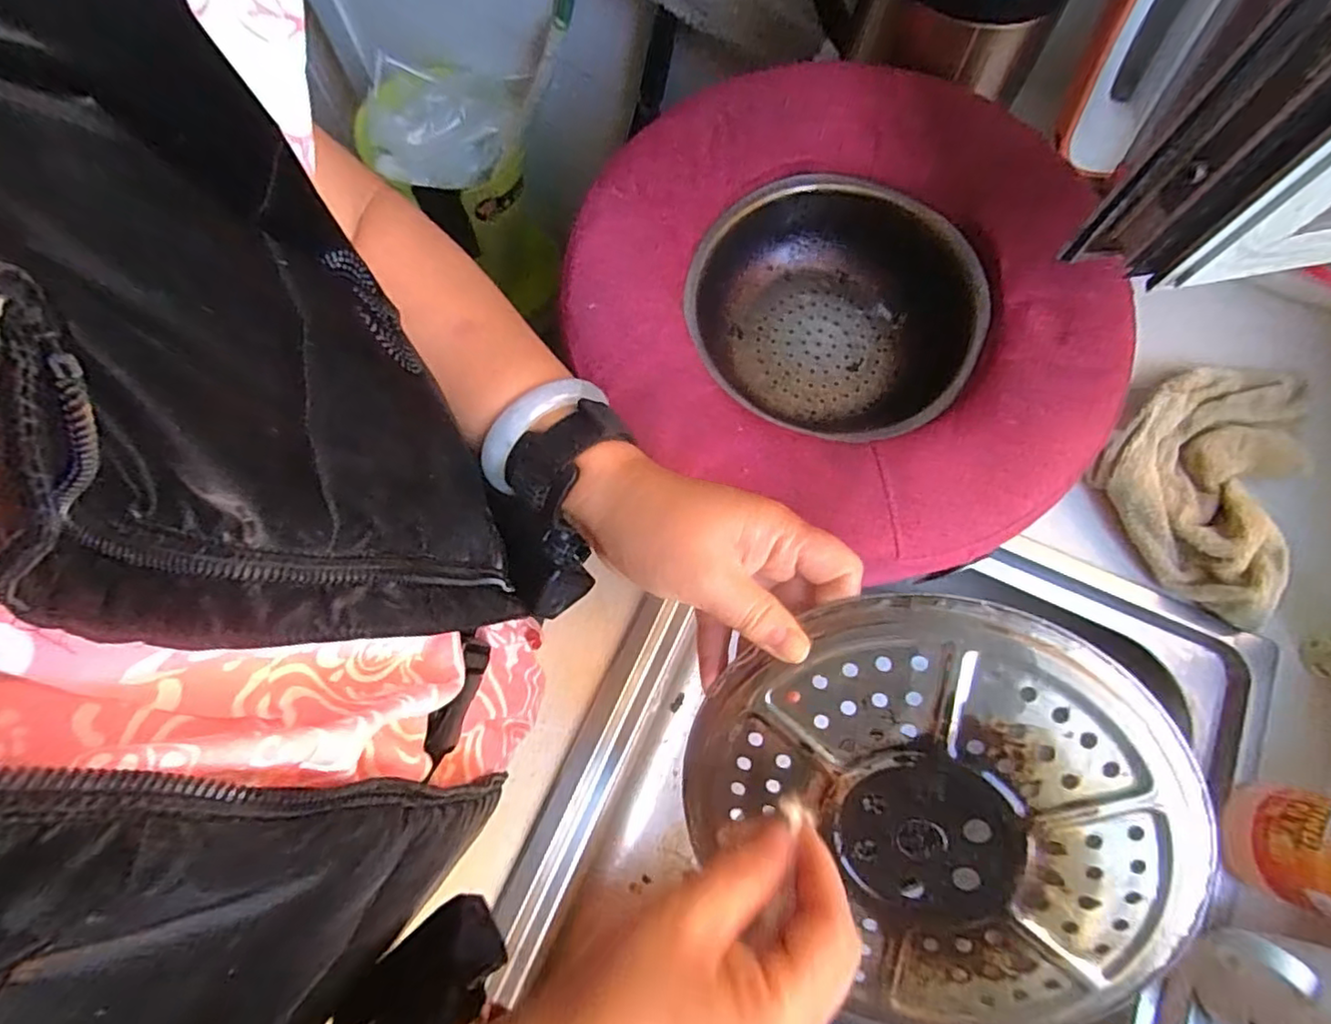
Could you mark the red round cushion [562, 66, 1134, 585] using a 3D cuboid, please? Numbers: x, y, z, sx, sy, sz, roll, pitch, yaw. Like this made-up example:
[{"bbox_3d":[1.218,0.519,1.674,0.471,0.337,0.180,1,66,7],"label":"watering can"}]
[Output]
[{"bbox_3d":[0.127,-0.161,0.428,0.358,0.070,0.336,1,72,-2],"label":"red round cushion"}]

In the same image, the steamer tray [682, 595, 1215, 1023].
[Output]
[{"bbox_3d":[0.118,0.128,0.265,0.197,0.010,0.179,45,108,6],"label":"steamer tray"}]

